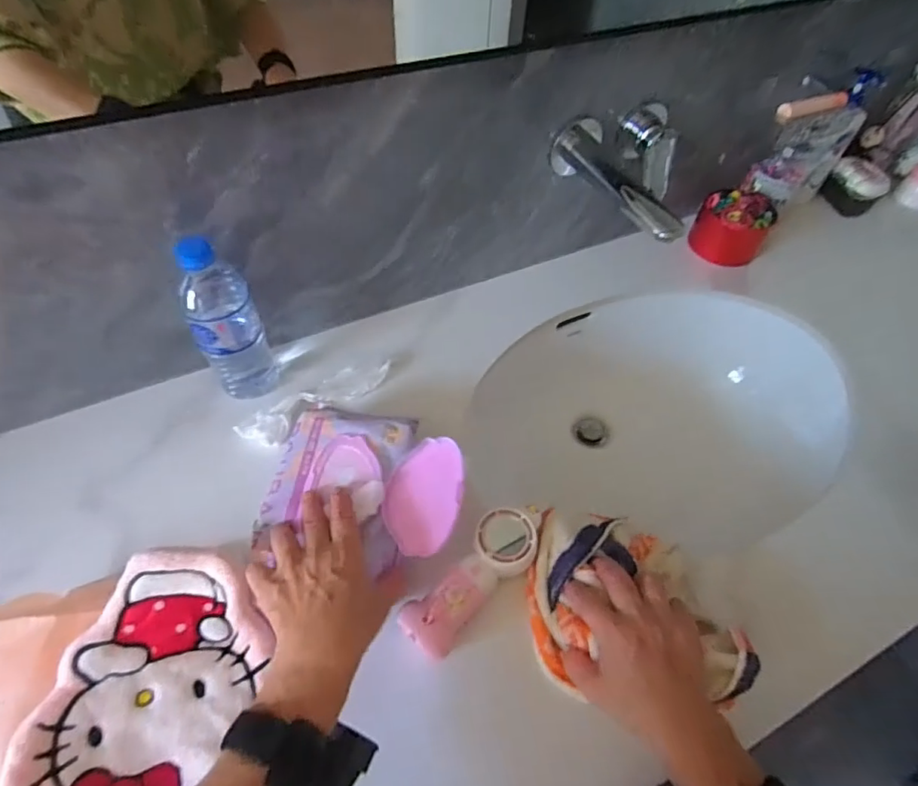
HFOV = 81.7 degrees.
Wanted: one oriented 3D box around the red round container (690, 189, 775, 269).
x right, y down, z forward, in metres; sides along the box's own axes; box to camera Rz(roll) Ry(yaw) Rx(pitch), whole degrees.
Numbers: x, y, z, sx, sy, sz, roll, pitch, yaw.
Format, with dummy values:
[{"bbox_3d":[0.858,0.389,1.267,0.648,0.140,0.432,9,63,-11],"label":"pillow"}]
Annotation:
[{"bbox_3d":[0.404,-0.247,0.788,0.099,0.074,0.097,29,57,17],"label":"red round container"}]

